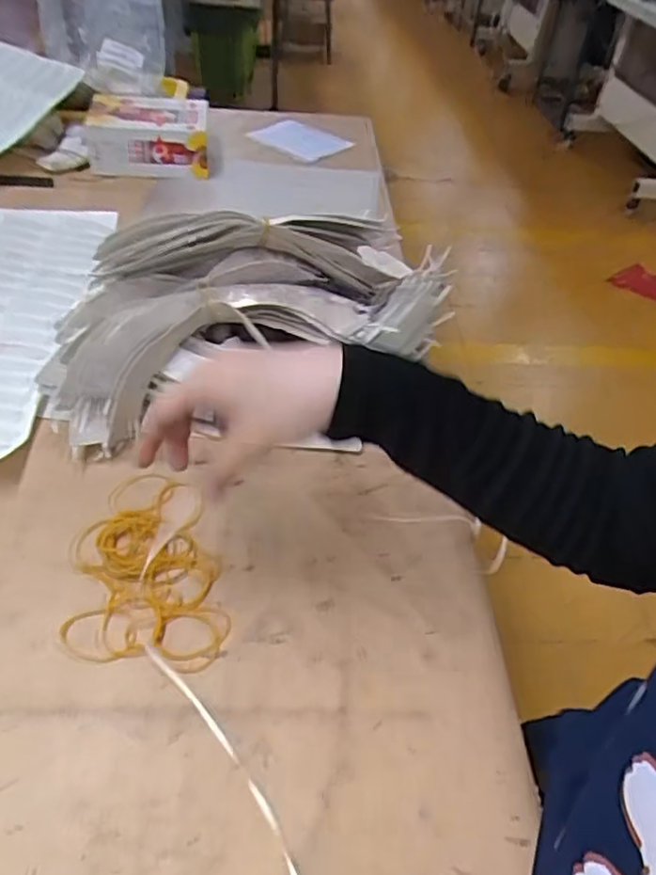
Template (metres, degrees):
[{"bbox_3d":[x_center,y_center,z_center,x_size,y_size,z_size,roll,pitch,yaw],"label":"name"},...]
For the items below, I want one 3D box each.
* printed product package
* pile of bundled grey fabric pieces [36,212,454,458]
[{"bbox_3d":[-0.254,-0.431,0.905,0.166,0.070,0.116,2,45,-6],"label":"printed product package"},{"bbox_3d":[-0.064,-0.110,0.557,0.361,0.134,0.138,-13,48,-20],"label":"pile of bundled grey fabric pieces"}]

